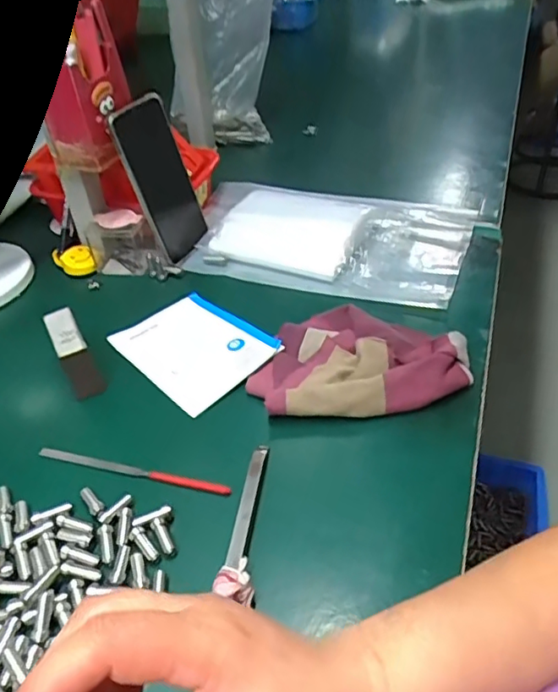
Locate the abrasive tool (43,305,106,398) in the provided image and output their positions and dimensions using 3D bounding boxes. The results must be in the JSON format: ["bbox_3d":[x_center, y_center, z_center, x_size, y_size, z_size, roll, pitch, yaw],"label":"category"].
[{"bbox_3d":[-0.178,0.007,0.503,0.025,0.052,0.067,-23,44,-19],"label":"abrasive tool"}]

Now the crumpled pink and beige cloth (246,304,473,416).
[{"bbox_3d":[0.065,0.005,0.483,0.171,0.035,0.119,-2,41,4],"label":"crumpled pink and beige cloth"}]

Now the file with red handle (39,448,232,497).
[{"bbox_3d":[-0.110,0.092,0.433,0.156,0.007,0.008,9,43,16],"label":"file with red handle"}]

